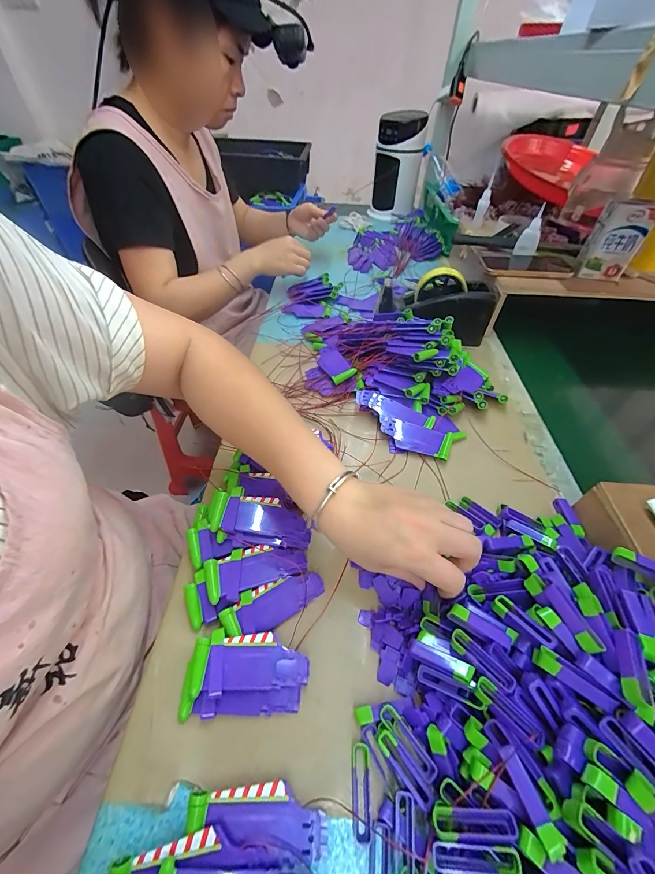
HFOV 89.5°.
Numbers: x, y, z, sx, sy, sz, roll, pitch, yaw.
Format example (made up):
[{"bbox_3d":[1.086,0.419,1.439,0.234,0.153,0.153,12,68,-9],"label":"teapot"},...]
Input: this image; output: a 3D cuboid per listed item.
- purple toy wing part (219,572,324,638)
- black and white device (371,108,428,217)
[{"bbox_3d":[-0.047,0.149,0.296,0.089,0.008,0.035,-18,52,-17],"label":"purple toy wing part"},{"bbox_3d":[0.202,-0.771,0.954,0.134,0.225,0.101,8,49,5],"label":"black and white device"}]

